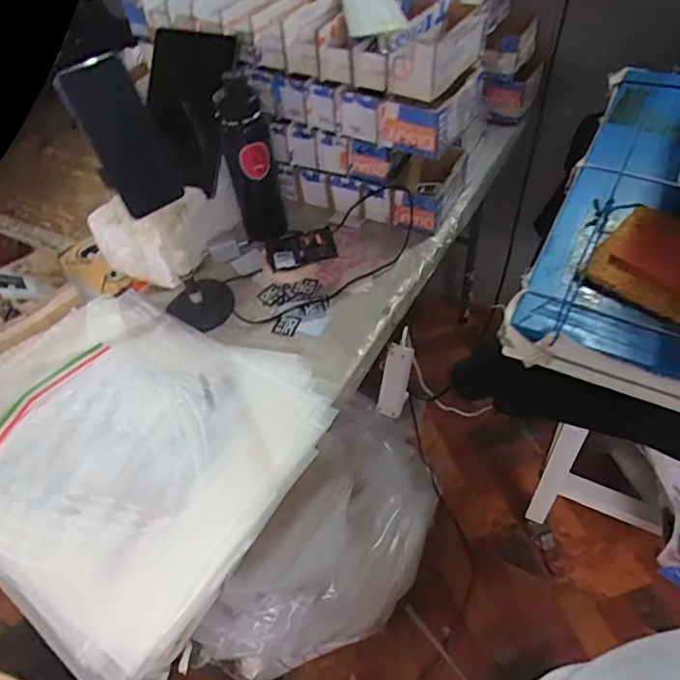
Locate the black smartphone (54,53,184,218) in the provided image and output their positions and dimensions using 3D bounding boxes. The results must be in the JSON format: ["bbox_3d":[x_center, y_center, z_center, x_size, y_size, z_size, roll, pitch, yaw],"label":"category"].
[{"bbox_3d":[-0.242,-0.228,0.610,0.076,0.162,0.009,-34,34,-15],"label":"black smartphone"}]

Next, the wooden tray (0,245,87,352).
[{"bbox_3d":[-0.520,-0.061,0.865,0.180,0.064,0.132,-39,56,-24],"label":"wooden tray"}]

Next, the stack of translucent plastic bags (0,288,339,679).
[{"bbox_3d":[-0.306,0.124,0.717,0.506,0.023,0.418,22,55,23],"label":"stack of translucent plastic bags"}]

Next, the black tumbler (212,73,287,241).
[{"bbox_3d":[-0.146,-0.289,0.880,0.077,0.275,0.078,-9,49,-1],"label":"black tumbler"}]

